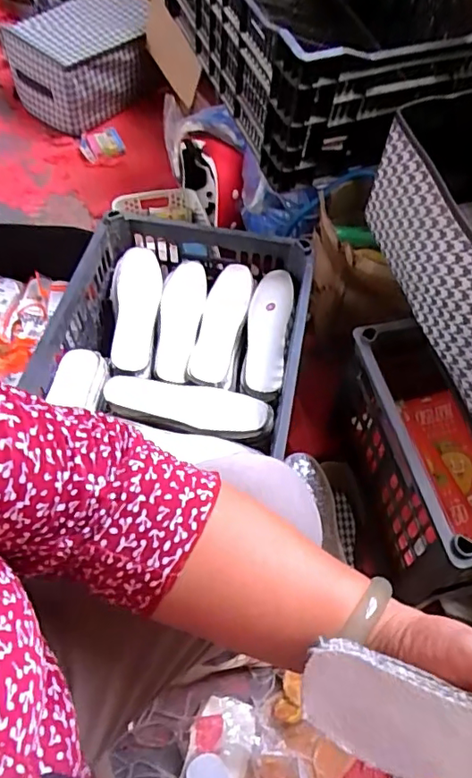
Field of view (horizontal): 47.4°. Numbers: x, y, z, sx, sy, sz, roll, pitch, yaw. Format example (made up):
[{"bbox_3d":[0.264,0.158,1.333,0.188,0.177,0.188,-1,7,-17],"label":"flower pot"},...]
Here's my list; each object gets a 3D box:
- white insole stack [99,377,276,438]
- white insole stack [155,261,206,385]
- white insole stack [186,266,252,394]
[{"bbox_3d":[-0.069,0.027,0.761,0.234,0.026,0.074,6,58,6],"label":"white insole stack"},{"bbox_3d":[-0.085,-0.106,0.843,0.067,0.031,0.228,1,57,2],"label":"white insole stack"},{"bbox_3d":[-0.022,-0.098,0.849,0.072,0.044,0.231,8,58,7],"label":"white insole stack"}]

